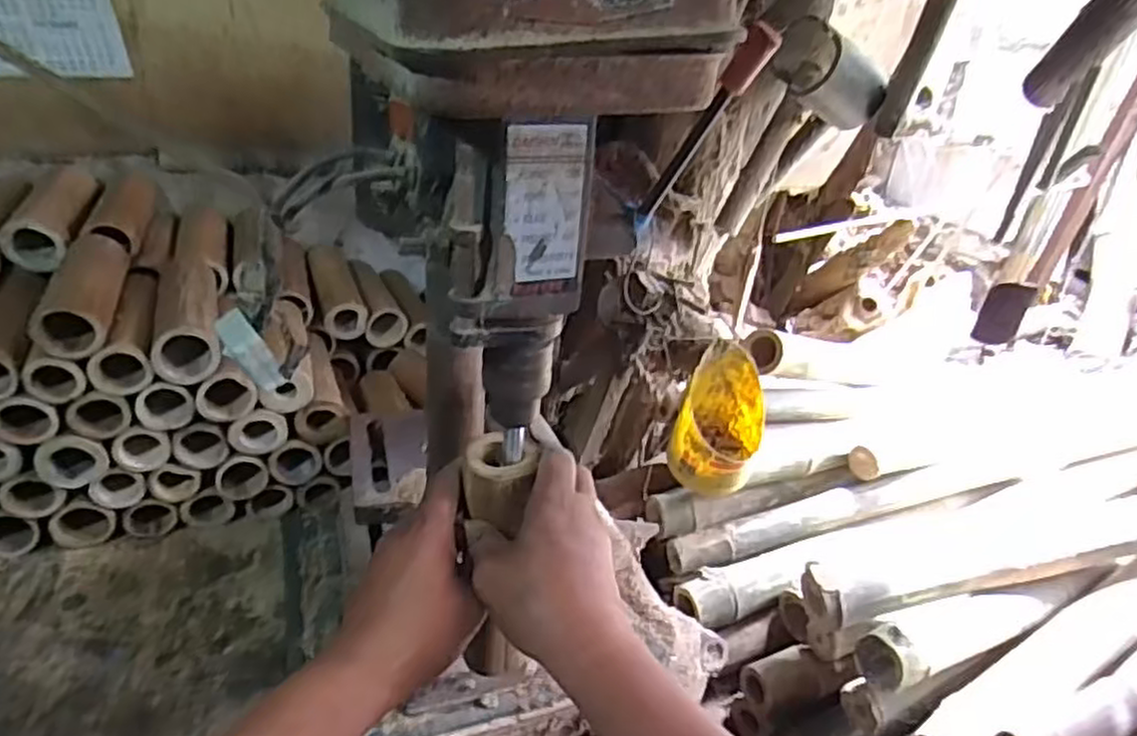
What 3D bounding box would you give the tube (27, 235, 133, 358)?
[{"bbox_3d":[-0.466,-0.080,0.718,0.055,0.049,0.177,-6,35,-21],"label":"tube"}]

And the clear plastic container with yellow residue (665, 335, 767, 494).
[{"bbox_3d":[0.162,0.055,0.794,0.088,0.134,0.101,16,33,13],"label":"clear plastic container with yellow residue"}]

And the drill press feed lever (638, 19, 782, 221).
[{"bbox_3d":[0.075,-0.133,0.415,0.015,0.124,0.012,42,40,8],"label":"drill press feed lever"}]

